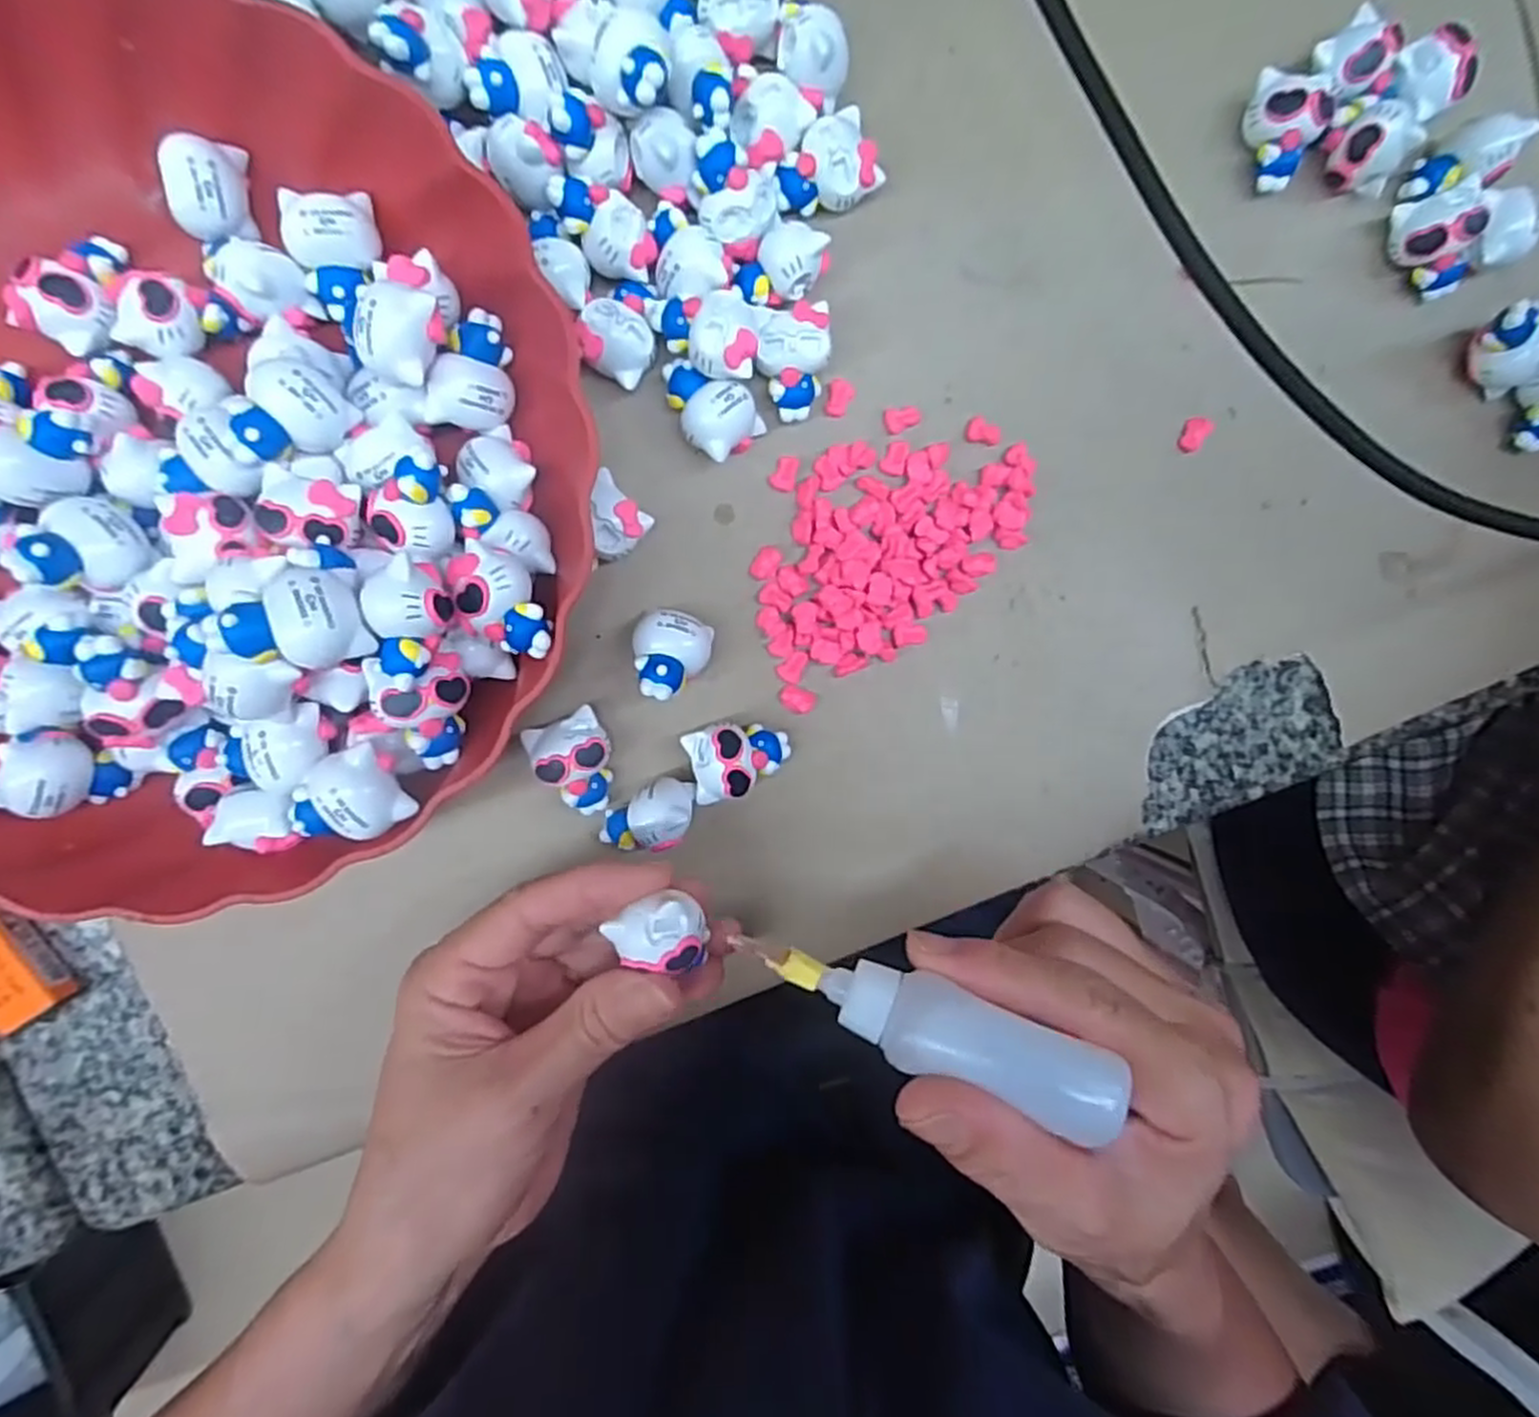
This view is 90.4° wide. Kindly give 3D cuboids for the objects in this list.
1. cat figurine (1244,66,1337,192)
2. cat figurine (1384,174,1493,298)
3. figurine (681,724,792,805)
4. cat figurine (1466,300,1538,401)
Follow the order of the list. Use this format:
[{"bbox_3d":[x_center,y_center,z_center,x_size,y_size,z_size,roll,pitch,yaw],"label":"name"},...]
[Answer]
[{"bbox_3d":[0.177,-0.200,0.265,0.024,0.023,0.033,3,94,-6],"label":"cat figurine"},{"bbox_3d":[0.237,-0.165,0.272,0.022,0.024,0.033,-21,96,-4],"label":"cat figurine"},{"bbox_3d":[-0.010,0.016,0.261,0.034,0.017,0.024,-19,96,-4],"label":"figurine"},{"bbox_3d":[0.270,-0.130,0.277,0.026,0.026,0.028,-19,96,-4],"label":"cat figurine"}]

